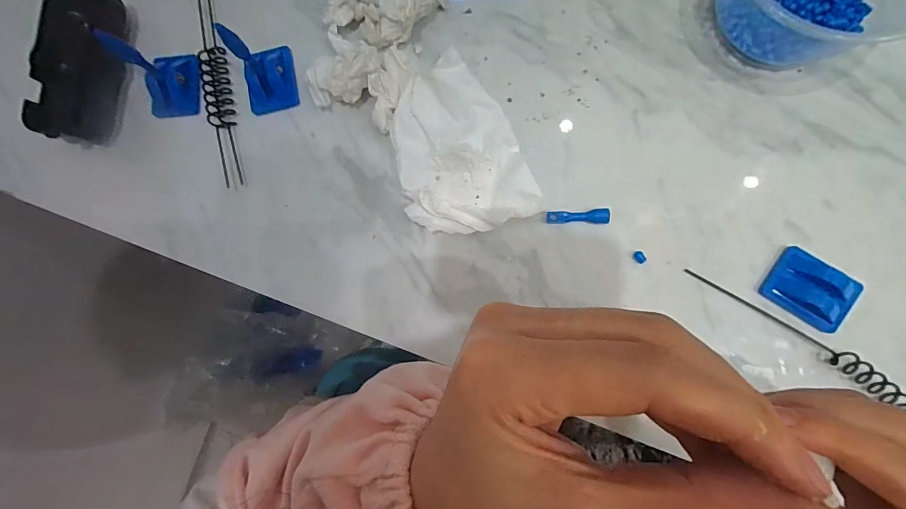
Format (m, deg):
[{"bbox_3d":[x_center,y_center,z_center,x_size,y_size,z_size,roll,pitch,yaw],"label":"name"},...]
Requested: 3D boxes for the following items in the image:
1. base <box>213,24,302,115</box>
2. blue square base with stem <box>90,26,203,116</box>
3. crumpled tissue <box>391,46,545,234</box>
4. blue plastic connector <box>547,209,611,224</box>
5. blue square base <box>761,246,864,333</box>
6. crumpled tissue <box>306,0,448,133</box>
[{"bbox_3d":[-0.127,-0.122,0.251,0.032,0.051,0.041,-8,85,5],"label":"base"},{"bbox_3d":[-0.191,-0.118,0.254,0.034,0.047,0.041,-5,85,5],"label":"blue square base with stem"},{"bbox_3d":[0.002,-0.067,0.253,0.077,0.020,0.107,-17,84,4],"label":"crumpled tissue"},{"bbox_3d":[0.078,-0.024,0.248,0.037,0.005,0.009,1,86,6],"label":"blue plastic connector"},{"bbox_3d":[0.209,0.021,0.230,0.044,0.009,0.035,33,89,7],"label":"blue square base"},{"bbox_3d":[-0.054,-0.138,0.258,0.067,0.026,0.097,17,87,7],"label":"crumpled tissue"}]

